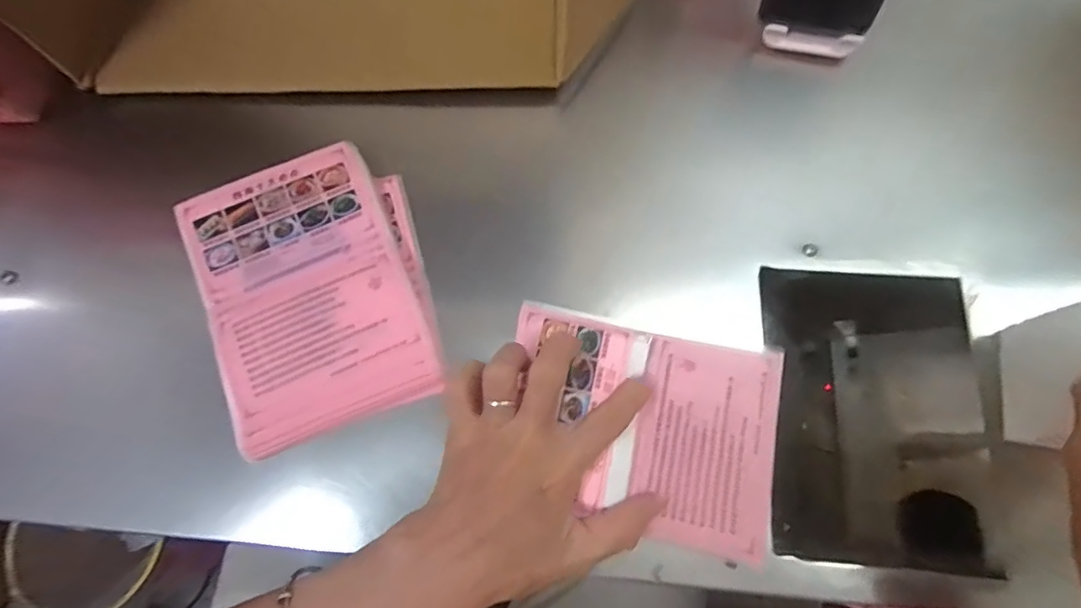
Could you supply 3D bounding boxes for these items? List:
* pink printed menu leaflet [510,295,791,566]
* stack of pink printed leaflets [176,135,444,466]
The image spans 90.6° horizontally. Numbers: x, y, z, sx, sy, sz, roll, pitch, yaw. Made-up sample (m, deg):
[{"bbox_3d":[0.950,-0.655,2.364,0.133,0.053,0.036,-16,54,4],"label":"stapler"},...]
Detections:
[{"bbox_3d":[0.056,0.070,0.314,0.156,0.019,0.117,12,74,6],"label":"pink printed menu leaflet"},{"bbox_3d":[-0.144,-0.009,0.345,0.134,0.023,0.177,-20,73,-4],"label":"stack of pink printed leaflets"}]

